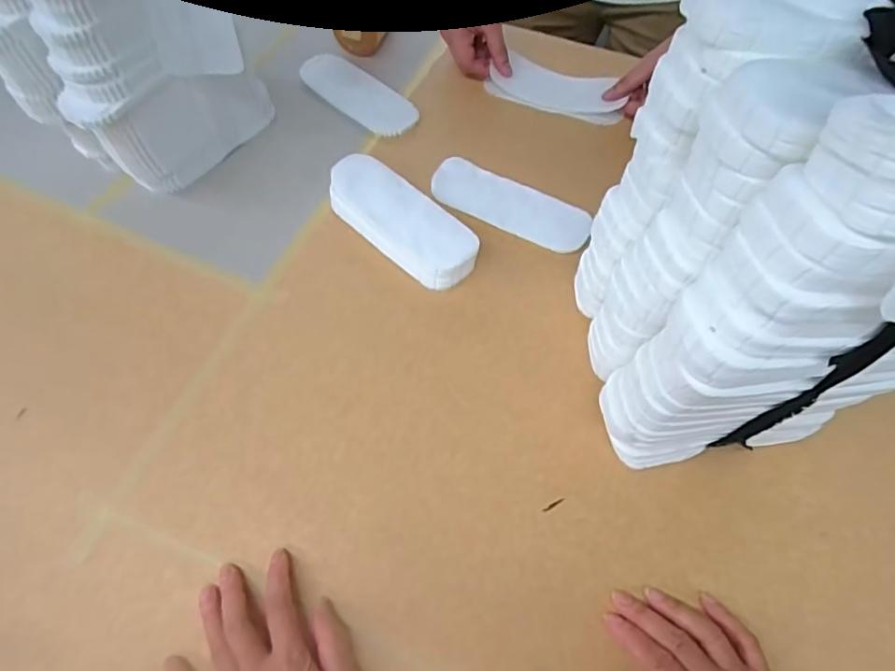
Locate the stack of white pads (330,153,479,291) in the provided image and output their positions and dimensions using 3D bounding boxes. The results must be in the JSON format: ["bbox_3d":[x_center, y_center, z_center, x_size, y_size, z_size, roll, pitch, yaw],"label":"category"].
[{"bbox_3d":[-0.053,-0.124,0.602,0.186,0.052,0.070,39,67,20],"label":"stack of white pads"}]

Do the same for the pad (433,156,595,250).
[{"bbox_3d":[0.072,-0.149,0.631,0.186,0.018,0.067,23,62,13],"label":"pad"}]

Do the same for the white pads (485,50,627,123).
[{"bbox_3d":[0.143,-0.318,0.712,0.170,0.012,0.062,22,82,11],"label":"white pads"}]

